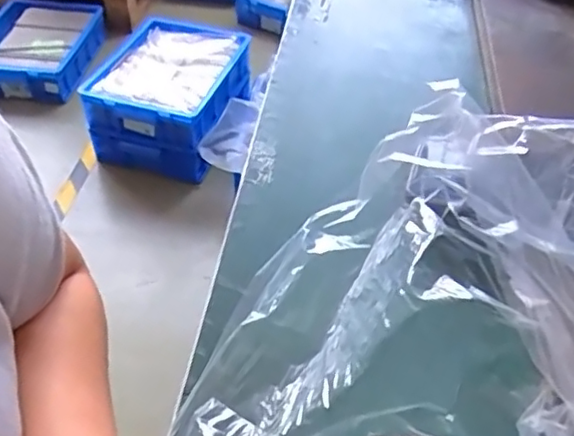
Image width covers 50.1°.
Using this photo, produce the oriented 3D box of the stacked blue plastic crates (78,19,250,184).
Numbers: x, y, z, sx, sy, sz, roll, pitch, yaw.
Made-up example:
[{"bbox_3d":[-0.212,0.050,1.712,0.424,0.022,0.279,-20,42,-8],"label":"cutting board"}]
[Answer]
[{"bbox_3d":[-0.315,-0.335,1.686,0.347,0.211,0.449,13,45,10],"label":"stacked blue plastic crates"}]

